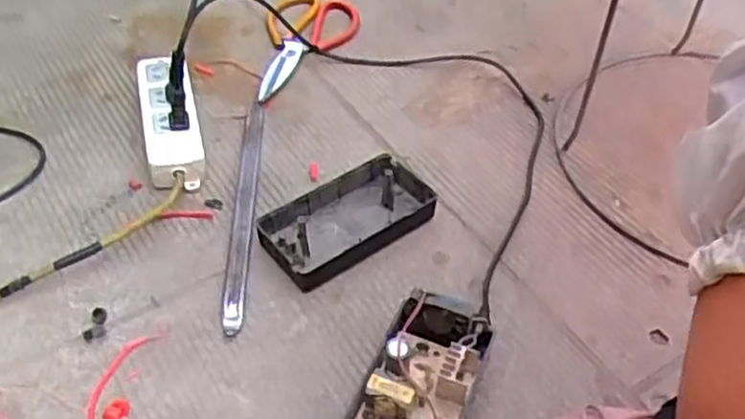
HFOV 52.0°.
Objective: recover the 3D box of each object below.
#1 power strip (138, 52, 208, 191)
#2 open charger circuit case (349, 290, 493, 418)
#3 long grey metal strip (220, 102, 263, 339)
[{"bbox_3d":[-0.204,-0.095,0.766,0.056,0.043,0.179,-11,51,-11],"label":"power strip"},{"bbox_3d":[0.031,0.136,0.564,0.076,0.050,0.155,17,48,14],"label":"open charger circuit case"},{"bbox_3d":[-0.118,-0.009,0.708,0.020,0.007,0.271,0,46,-2],"label":"long grey metal strip"}]

